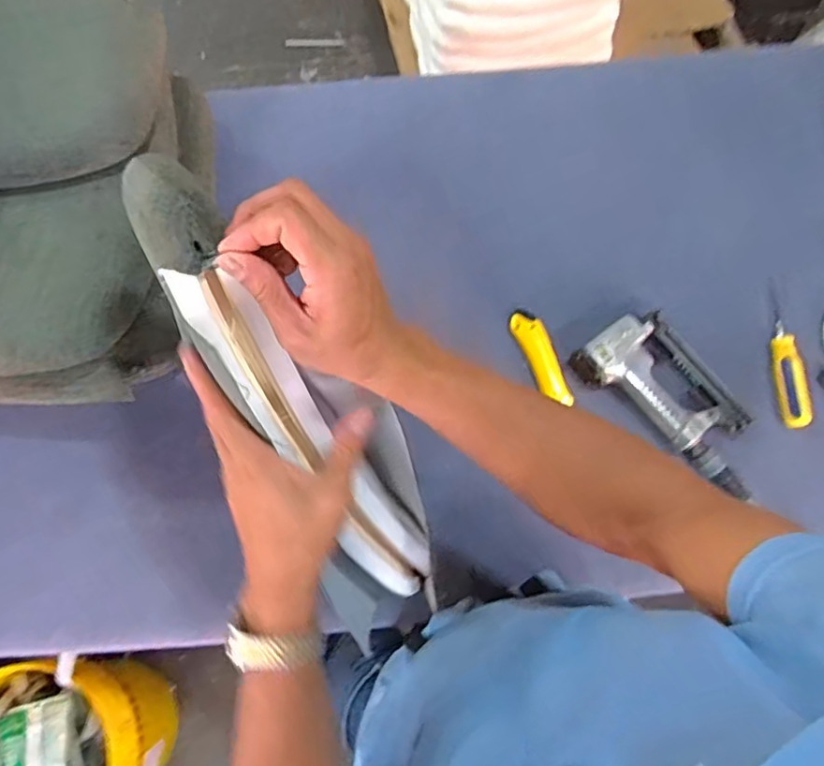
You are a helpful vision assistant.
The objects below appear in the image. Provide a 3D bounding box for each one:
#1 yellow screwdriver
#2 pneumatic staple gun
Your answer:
[{"bbox_3d":[0.463,-0.036,0.734,0.034,0.028,0.182,6,72,1],"label":"yellow screwdriver"},{"bbox_3d":[0.316,0.022,0.719,0.124,0.040,0.237,-37,76,-12],"label":"pneumatic staple gun"}]

